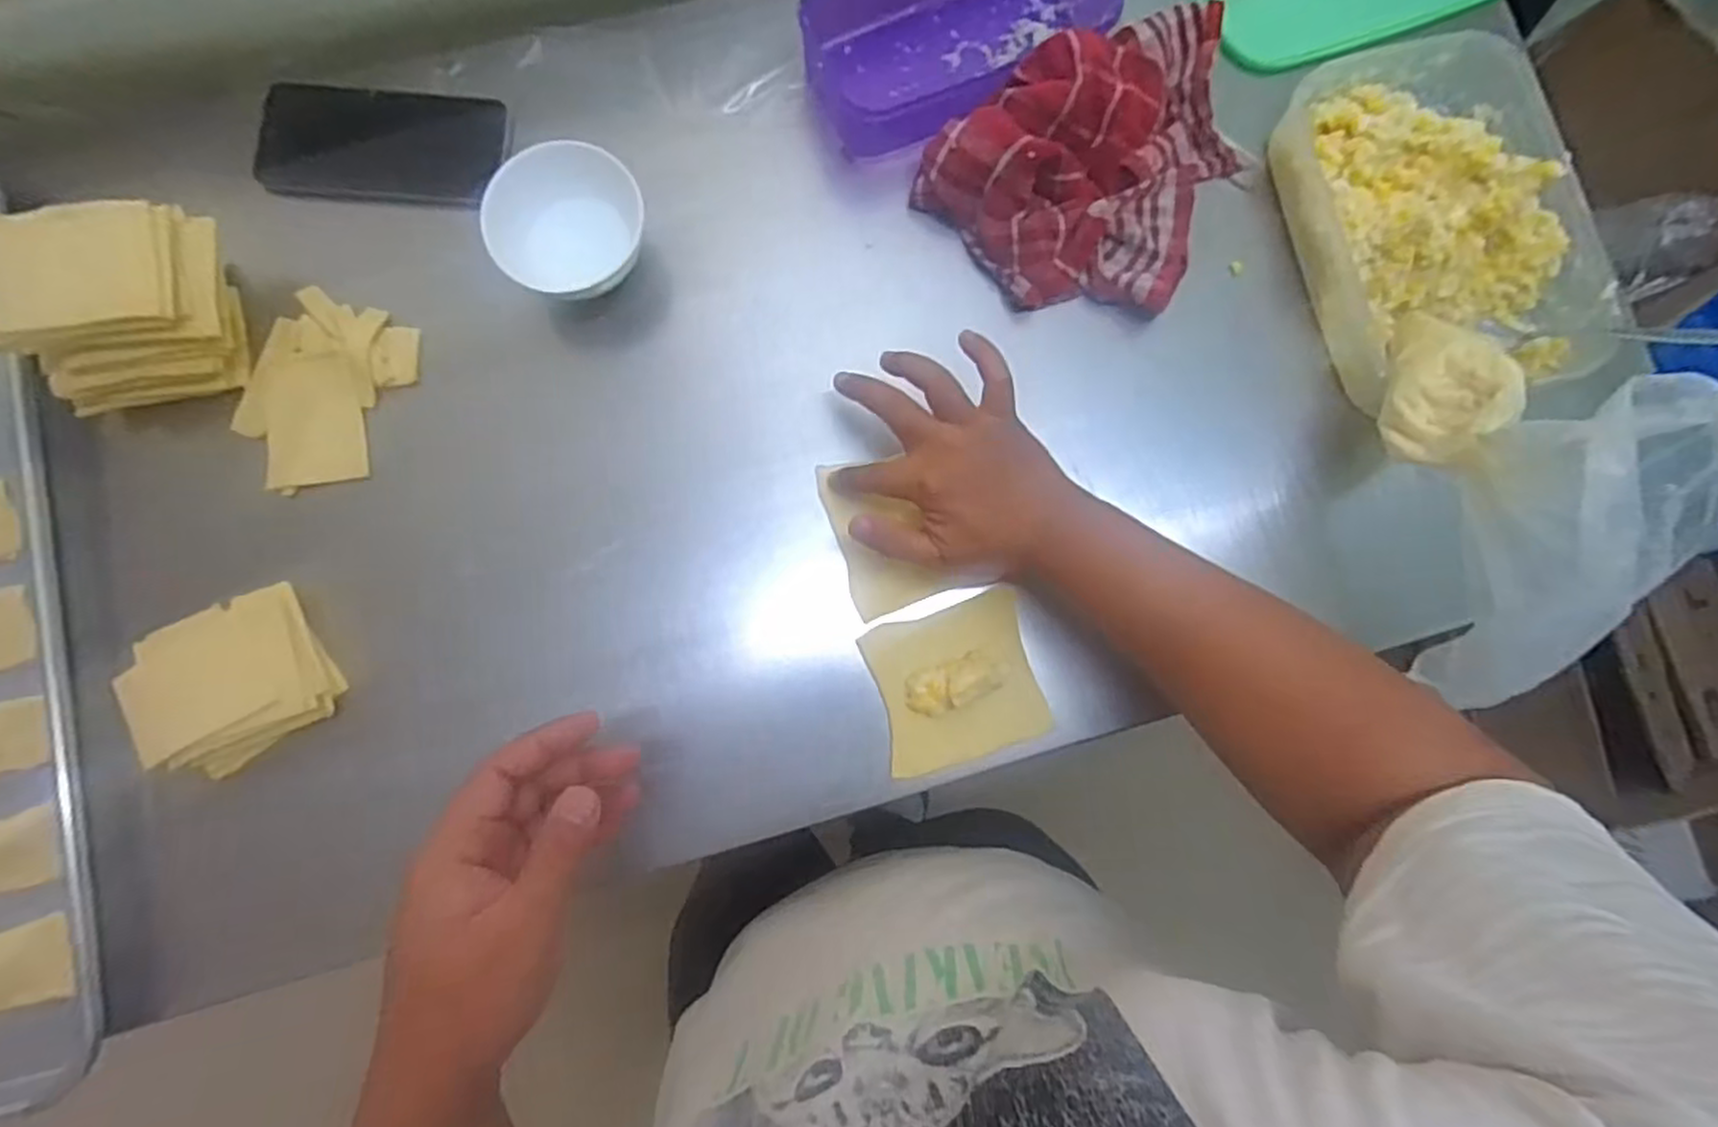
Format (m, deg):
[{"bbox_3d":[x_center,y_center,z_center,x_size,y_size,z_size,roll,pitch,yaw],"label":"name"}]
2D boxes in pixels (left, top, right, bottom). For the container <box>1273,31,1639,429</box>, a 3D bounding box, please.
[{"bbox_3d":[0.402,-0.242,0.532,0.174,0.062,0.249,-10,84,-3],"label":"container"}]

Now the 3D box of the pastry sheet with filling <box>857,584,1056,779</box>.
[{"bbox_3d":[0.065,0.078,0.494,0.106,0.017,0.099,-16,85,-4],"label":"pastry sheet with filling"}]

